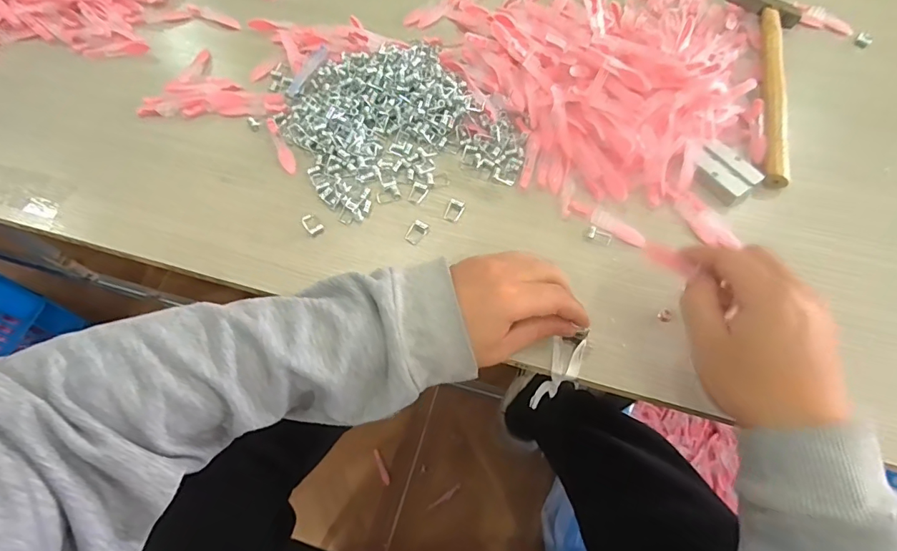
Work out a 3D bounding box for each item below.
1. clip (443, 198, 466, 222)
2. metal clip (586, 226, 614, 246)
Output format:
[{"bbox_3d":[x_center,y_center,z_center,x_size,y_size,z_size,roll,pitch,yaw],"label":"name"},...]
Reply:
[{"bbox_3d":[0.006,-0.064,0.454,0.015,0.009,0.023,23,66,12],"label":"clip"},{"bbox_3d":[0.142,-0.037,0.441,0.022,0.006,0.012,26,67,13],"label":"metal clip"}]

